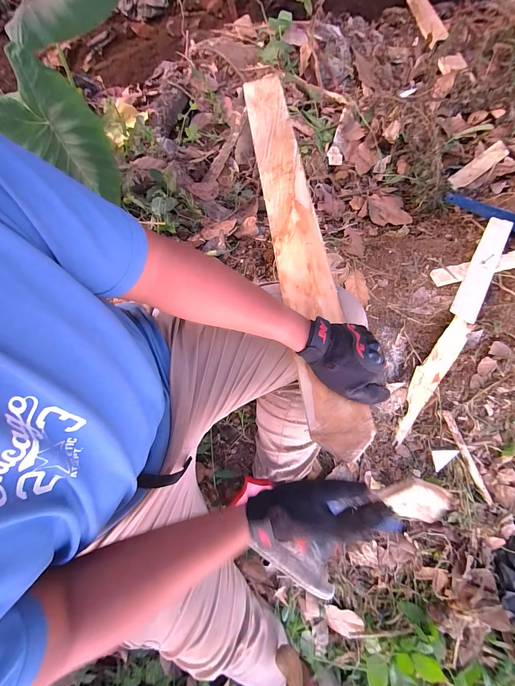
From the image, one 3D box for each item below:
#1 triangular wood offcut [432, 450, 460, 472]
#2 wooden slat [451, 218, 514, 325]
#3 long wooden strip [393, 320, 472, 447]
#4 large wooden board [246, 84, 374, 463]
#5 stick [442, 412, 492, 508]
[{"bbox_3d":[0.439,0.271,0.662,0.041,0.004,0.067,42,103,4],"label":"triangular wood offcut"},{"bbox_3d":[0.520,-0.184,0.636,0.050,0.017,0.335,24,62,31],"label":"wooden slat"},{"bbox_3d":[0.394,0.089,0.649,0.057,0.012,0.318,33,90,4],"label":"long wooden strip"},{"bbox_3d":[0.067,-0.251,0.526,0.099,0.016,0.789,-6,67,-2],"label":"large wooden board"},{"bbox_3d":[0.501,0.270,0.659,0.025,0.017,0.246,-29,96,-6],"label":"stick"}]

